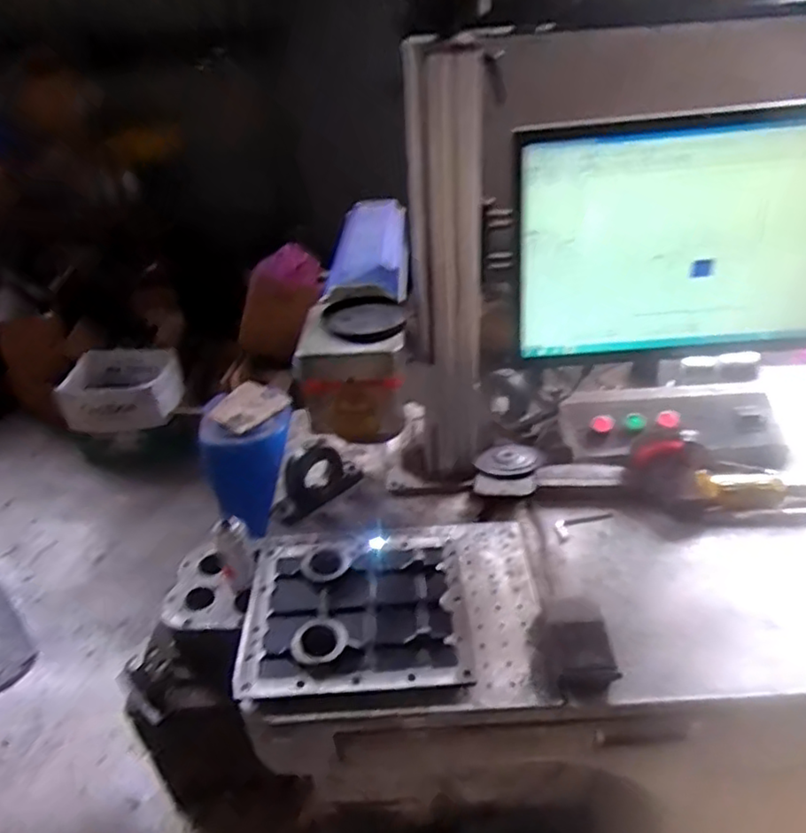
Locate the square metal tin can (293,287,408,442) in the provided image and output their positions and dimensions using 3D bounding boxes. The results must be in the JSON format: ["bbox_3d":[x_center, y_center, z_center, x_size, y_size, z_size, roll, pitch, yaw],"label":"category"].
[{"bbox_3d":[-0.047,-0.051,0.669,0.105,0.108,0.111,-3,34,1],"label":"square metal tin can"}]

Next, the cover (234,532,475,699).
[{"bbox_3d":[-0.056,0.212,0.734,0.243,0.033,0.223,-4,34,0],"label":"cover"}]

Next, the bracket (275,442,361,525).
[{"bbox_3d":[-0.131,0.084,0.917,0.140,0.080,0.050,-30,42,-34],"label":"bracket"}]

